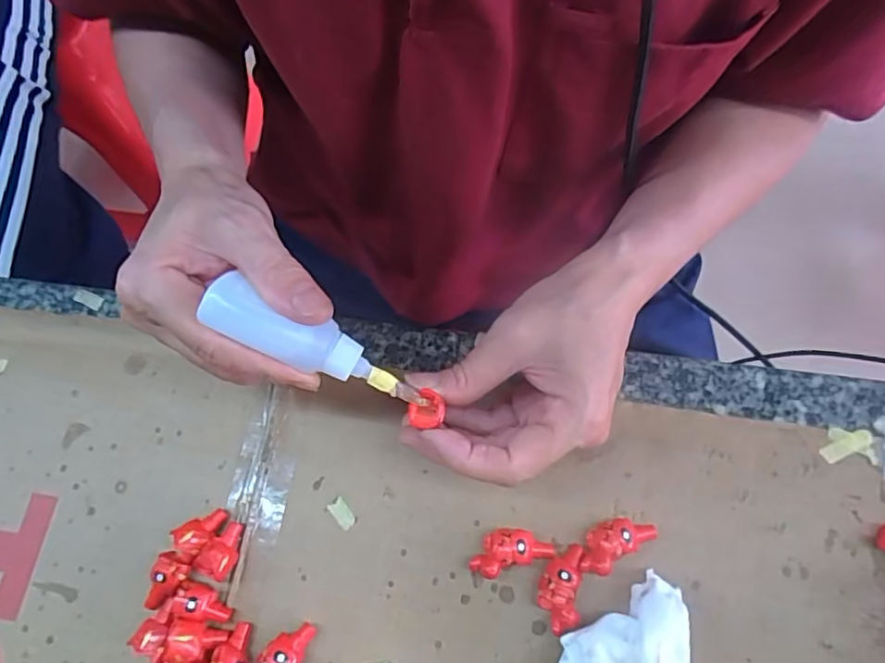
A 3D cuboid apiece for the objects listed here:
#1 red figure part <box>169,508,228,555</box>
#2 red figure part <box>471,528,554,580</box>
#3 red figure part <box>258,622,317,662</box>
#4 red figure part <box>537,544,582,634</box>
[{"bbox_3d":[-0.115,0.097,0.283,0.024,0.012,0.015,-33,72,-9],"label":"red figure part"},{"bbox_3d":[0.031,0.102,0.276,0.038,0.016,0.019,-19,70,-4],"label":"red figure part"},{"bbox_3d":[-0.069,0.142,0.264,0.015,0.013,0.024,36,75,14],"label":"red figure part"},{"bbox_3d":[0.053,0.118,0.270,0.018,0.013,0.038,9,70,6],"label":"red figure part"}]

